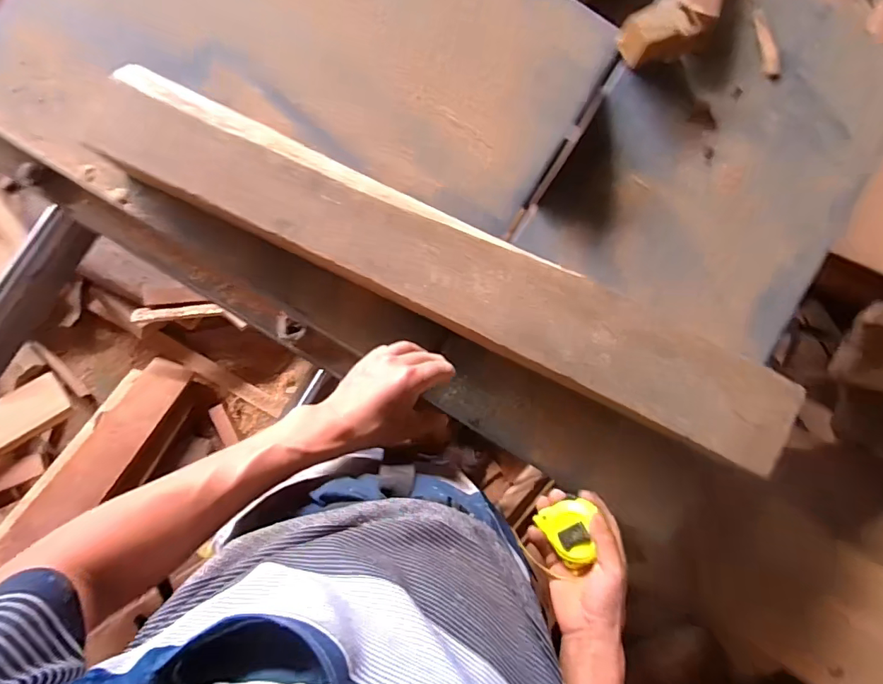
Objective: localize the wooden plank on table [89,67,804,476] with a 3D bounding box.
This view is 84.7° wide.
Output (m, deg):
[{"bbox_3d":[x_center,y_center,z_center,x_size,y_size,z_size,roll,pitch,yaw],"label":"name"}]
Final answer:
[{"bbox_3d":[0.027,-0.085,0.581,0.860,0.037,0.130,26,86,-3],"label":"wooden plank on table"}]

